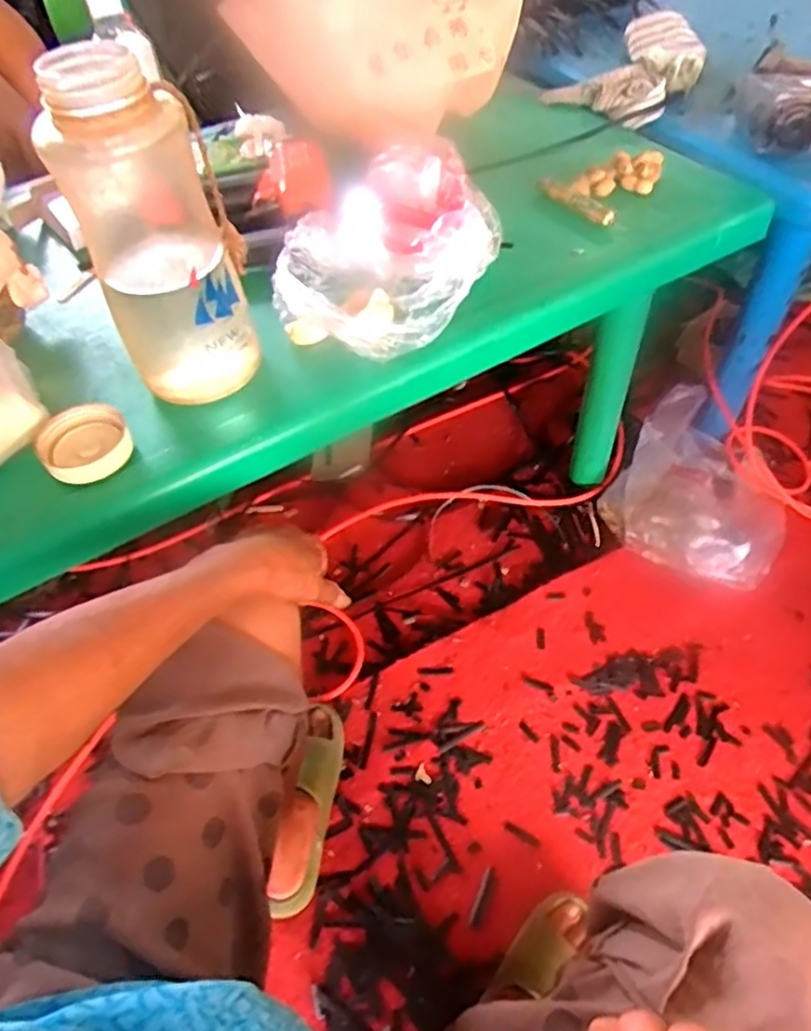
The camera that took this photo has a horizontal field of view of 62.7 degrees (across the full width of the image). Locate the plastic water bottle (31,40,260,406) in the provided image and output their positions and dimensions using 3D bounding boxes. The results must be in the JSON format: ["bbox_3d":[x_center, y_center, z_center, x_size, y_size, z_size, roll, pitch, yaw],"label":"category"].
[{"bbox_3d":[-0.182,-0.196,0.495,0.097,0.238,0.091,-22,53,-12],"label":"plastic water bottle"}]

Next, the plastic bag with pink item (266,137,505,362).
[{"bbox_3d":[-0.015,-0.243,0.612,0.178,0.081,0.252,16,55,17],"label":"plastic bag with pink item"}]

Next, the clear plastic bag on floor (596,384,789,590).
[{"bbox_3d":[0.459,-0.042,1.031,0.263,0.110,0.279,31,60,25],"label":"clear plastic bag on floor"}]

